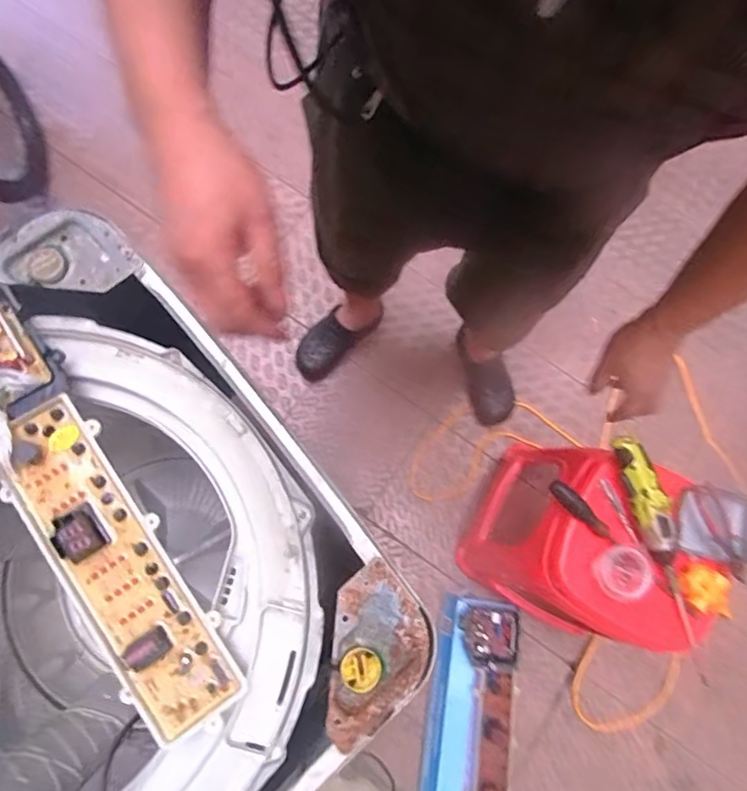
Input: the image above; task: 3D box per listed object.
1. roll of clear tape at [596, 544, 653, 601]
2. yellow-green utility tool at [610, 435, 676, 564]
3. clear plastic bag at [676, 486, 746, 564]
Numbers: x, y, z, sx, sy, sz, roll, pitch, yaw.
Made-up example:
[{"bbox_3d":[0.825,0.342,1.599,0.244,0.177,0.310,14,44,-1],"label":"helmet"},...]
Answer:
[{"bbox_3d":[0.386,0.272,0.812,0.080,0.022,0.078,-4,77,19],"label":"roll of clear tape"},{"bbox_3d":[0.433,0.163,0.834,0.056,0.039,0.203,-10,79,-5],"label":"yellow-green utility tool"},{"bbox_3d":[0.549,0.206,0.844,0.134,0.026,0.108,15,78,0],"label":"clear plastic bag"}]

